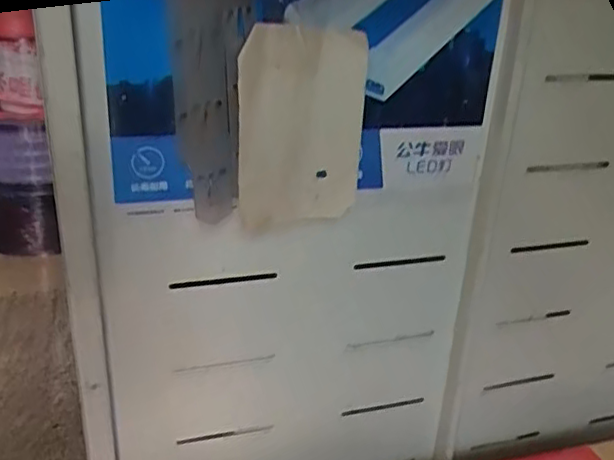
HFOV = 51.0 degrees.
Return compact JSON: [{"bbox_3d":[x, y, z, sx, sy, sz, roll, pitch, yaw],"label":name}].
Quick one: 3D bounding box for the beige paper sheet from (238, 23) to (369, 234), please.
[{"bbox_3d":[-0.004,-0.074,0.476,0.100,0.145,0.015,-10,22,-23],"label":"beige paper sheet"}]

